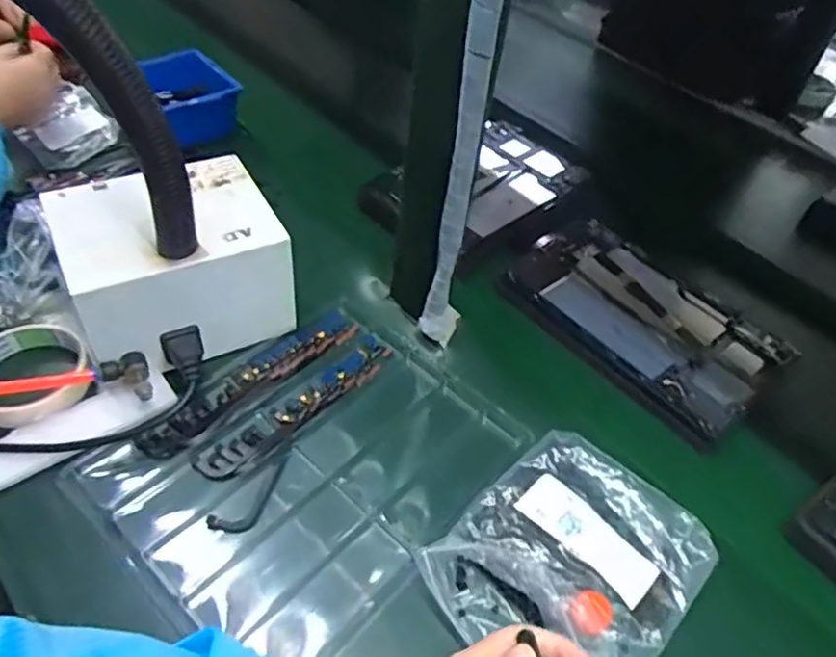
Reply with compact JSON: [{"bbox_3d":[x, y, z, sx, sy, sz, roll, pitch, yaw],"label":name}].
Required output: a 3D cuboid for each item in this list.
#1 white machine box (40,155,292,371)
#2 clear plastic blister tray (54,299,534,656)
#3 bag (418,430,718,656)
[{"bbox_3d":[-0.194,-0.049,0.521,0.153,0.109,0.129,-23,54,-23],"label":"white machine box"},{"bbox_3d":[-0.075,0.093,0.467,0.215,0.023,0.255,35,51,23],"label":"clear plastic blister tray"},{"bbox_3d":[0.103,0.150,0.425,0.139,0.025,0.164,39,52,25],"label":"bag"}]

